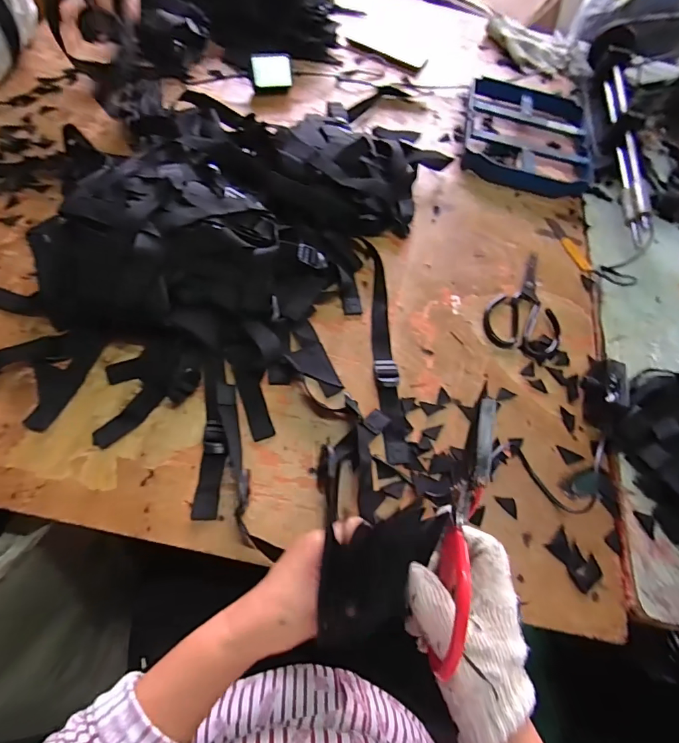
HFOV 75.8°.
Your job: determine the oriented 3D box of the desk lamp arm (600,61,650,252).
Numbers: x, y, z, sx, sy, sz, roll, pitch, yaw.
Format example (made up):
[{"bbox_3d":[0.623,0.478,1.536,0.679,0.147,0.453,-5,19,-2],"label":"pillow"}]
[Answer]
[{"bbox_3d":[0.480,-0.379,0.740,0.025,0.061,0.410,11,63,-3],"label":"desk lamp arm"}]

